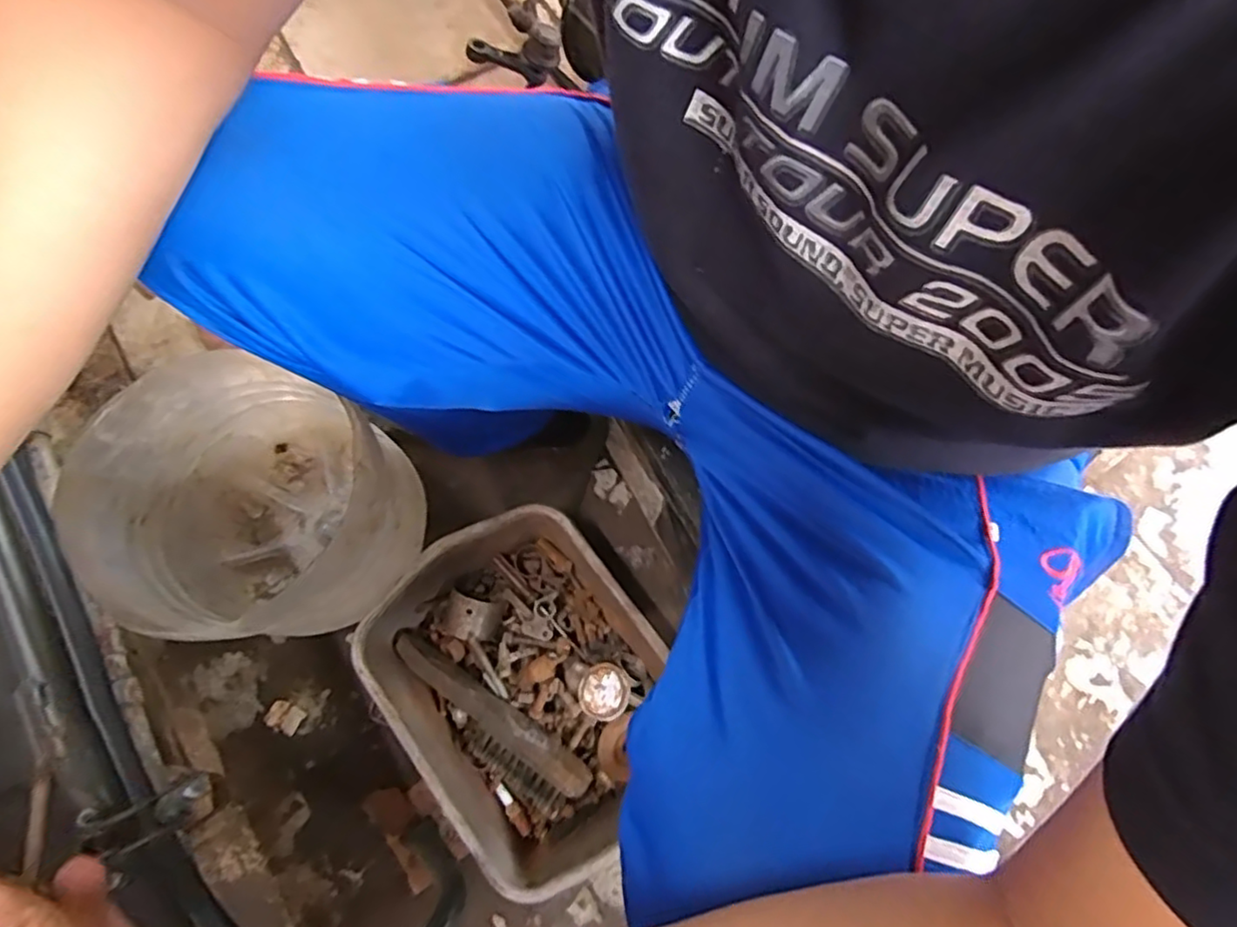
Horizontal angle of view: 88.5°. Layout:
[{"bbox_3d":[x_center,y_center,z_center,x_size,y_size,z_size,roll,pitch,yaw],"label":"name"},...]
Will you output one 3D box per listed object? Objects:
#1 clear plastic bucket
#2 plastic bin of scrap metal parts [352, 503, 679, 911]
[{"bbox_3d":[-0.342,0.054,0.649,0.250,0.277,0.234,1,73,-2],"label":"clear plastic bucket"},{"bbox_3d":[-0.091,0.232,0.681,0.251,0.117,0.323,-36,77,-12],"label":"plastic bin of scrap metal parts"}]

